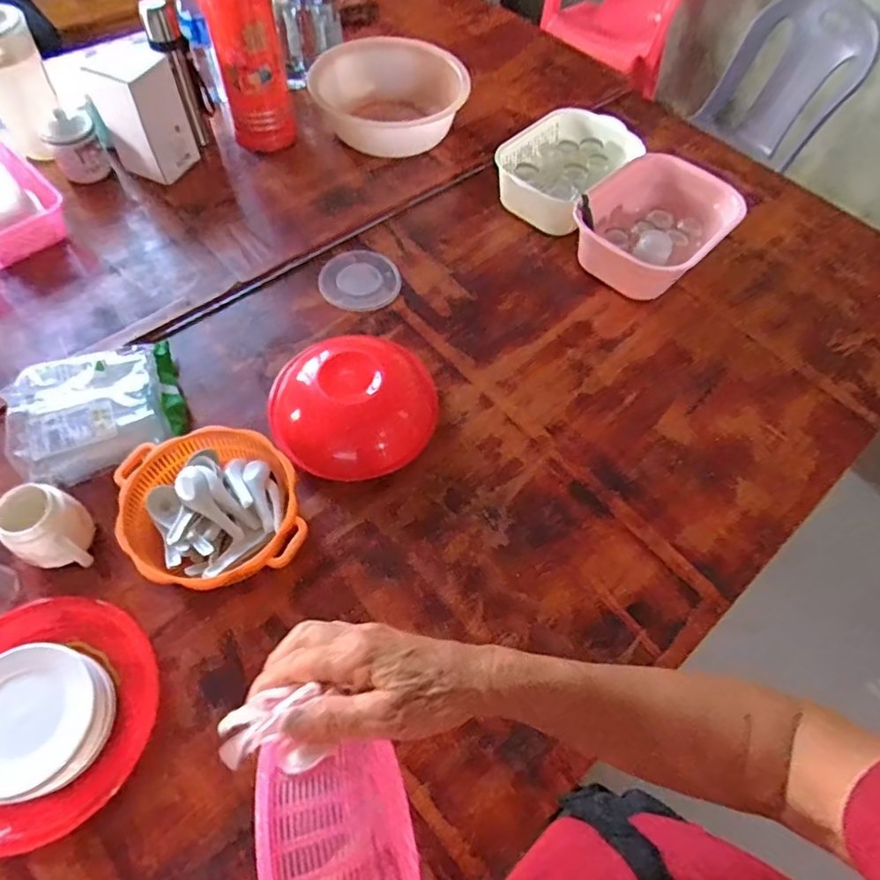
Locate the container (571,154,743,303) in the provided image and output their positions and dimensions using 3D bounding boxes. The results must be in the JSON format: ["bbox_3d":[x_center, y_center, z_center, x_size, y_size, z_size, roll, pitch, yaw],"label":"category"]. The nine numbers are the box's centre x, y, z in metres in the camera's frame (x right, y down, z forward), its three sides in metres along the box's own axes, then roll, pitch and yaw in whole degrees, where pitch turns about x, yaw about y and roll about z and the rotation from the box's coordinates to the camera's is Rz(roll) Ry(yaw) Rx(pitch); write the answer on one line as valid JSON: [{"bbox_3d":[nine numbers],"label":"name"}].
[{"bbox_3d":[0.361,-0.383,1.040,0.254,0.123,0.244,-40,70,-22],"label":"container"}]

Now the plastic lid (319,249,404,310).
[{"bbox_3d":[-0.145,-0.290,1.043,0.141,0.005,0.133,1,61,-2],"label":"plastic lid"}]

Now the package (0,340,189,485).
[{"bbox_3d":[-0.497,-0.044,0.840,0.225,0.064,0.190,-23,65,-15],"label":"package"}]

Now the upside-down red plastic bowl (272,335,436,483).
[{"bbox_3d":[-0.133,-0.058,0.855,0.252,0.091,0.227,15,61,5],"label":"upside-down red plastic bowl"}]

